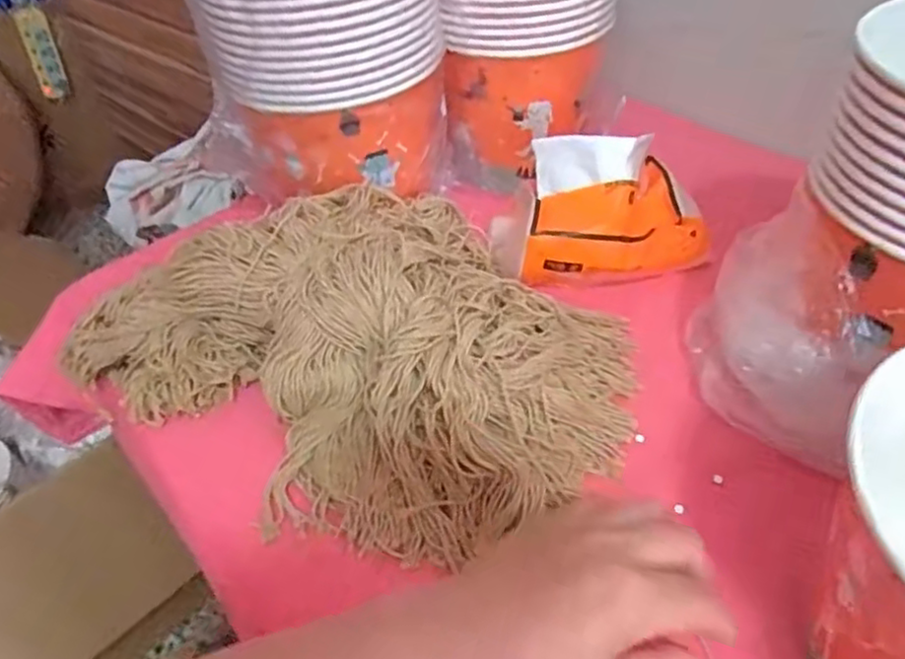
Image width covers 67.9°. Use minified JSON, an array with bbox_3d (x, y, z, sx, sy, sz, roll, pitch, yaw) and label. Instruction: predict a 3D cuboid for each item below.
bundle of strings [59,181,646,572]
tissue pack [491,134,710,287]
[{"bbox_3d":[-0.056,-0.002,0.435,0.316,0.094,0.273,31,56,32],"label":"bundle of strings"},{"bbox_3d":[0.105,-0.097,0.499,0.150,0.091,0.099,-8,43,-4],"label":"tissue pack"}]

